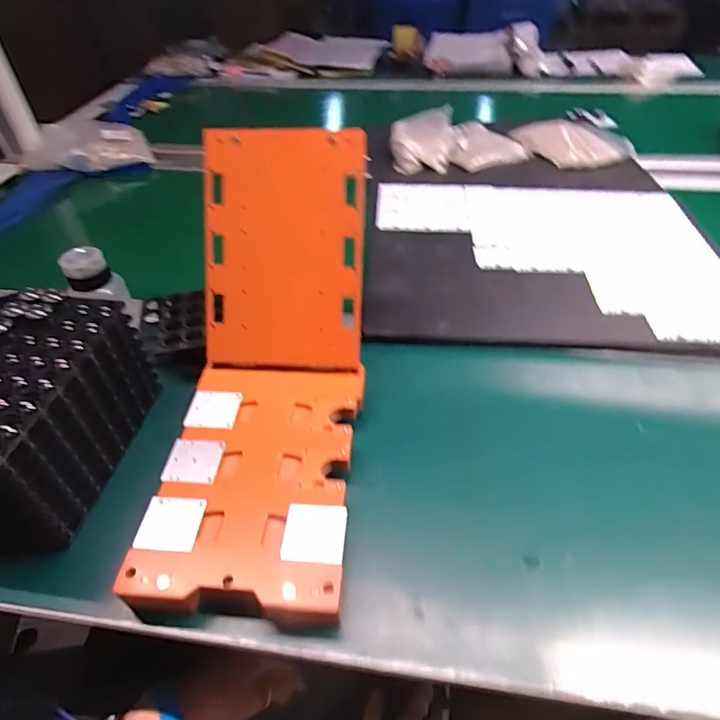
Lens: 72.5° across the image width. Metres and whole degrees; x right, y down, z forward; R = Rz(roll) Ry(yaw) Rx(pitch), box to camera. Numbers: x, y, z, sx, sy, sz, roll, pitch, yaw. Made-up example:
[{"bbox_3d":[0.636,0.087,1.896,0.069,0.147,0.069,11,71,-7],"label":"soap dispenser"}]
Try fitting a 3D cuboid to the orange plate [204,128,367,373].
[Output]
[{"bbox_3d":[-0.077,-0.106,0.495,0.156,0.235,0.020,2,13,5],"label":"orange plate"}]

